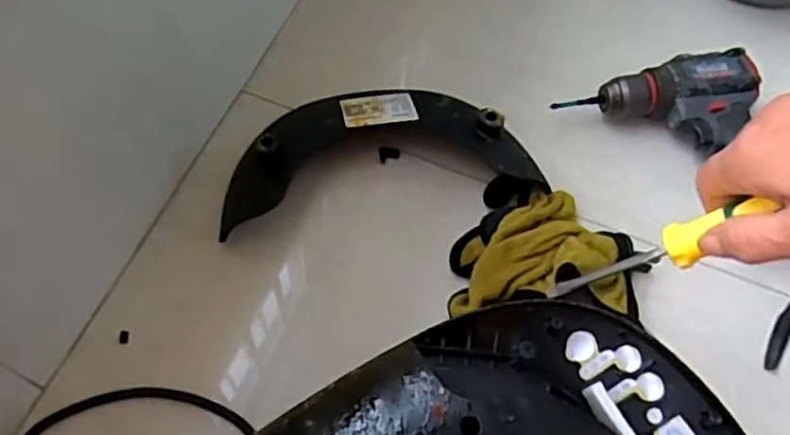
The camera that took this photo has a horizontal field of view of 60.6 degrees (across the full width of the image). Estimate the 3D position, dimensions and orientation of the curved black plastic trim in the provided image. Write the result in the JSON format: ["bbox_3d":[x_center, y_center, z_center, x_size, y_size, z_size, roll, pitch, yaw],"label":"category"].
[{"bbox_3d":[-0.013,-0.058,0.594,0.280,0.055,0.119,-8,63,-8],"label":"curved black plastic trim"}]

